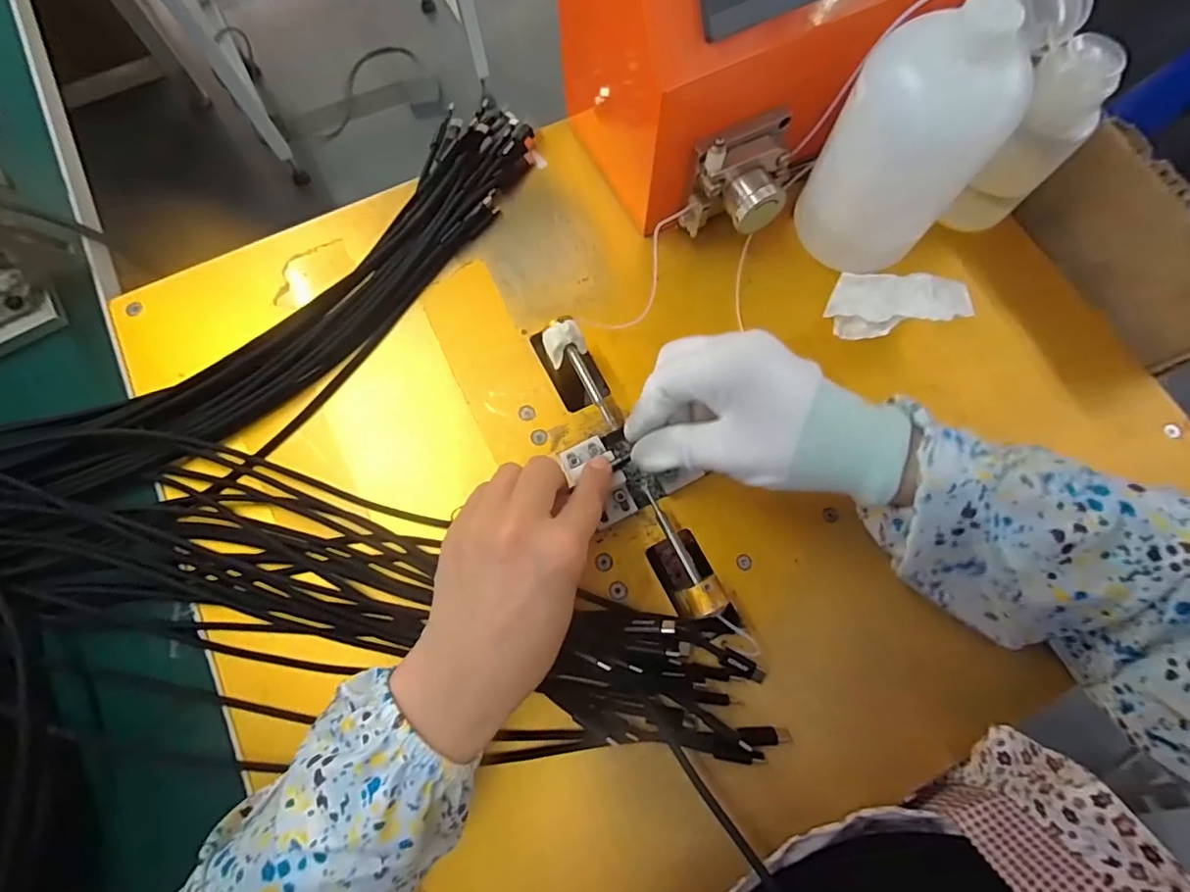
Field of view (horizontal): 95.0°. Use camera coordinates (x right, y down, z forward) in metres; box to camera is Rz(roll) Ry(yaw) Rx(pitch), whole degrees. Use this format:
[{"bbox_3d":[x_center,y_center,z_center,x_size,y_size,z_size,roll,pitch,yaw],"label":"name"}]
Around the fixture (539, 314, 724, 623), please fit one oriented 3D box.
[{"bbox_3d":[0.020,0.012,0.306,0.059,0.049,0.172,-27,76,-7],"label":"fixture"}]

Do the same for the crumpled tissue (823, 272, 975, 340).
[{"bbox_3d":[0.193,-0.091,0.349,0.076,0.028,0.045,6,74,2],"label":"crumpled tissue"}]

